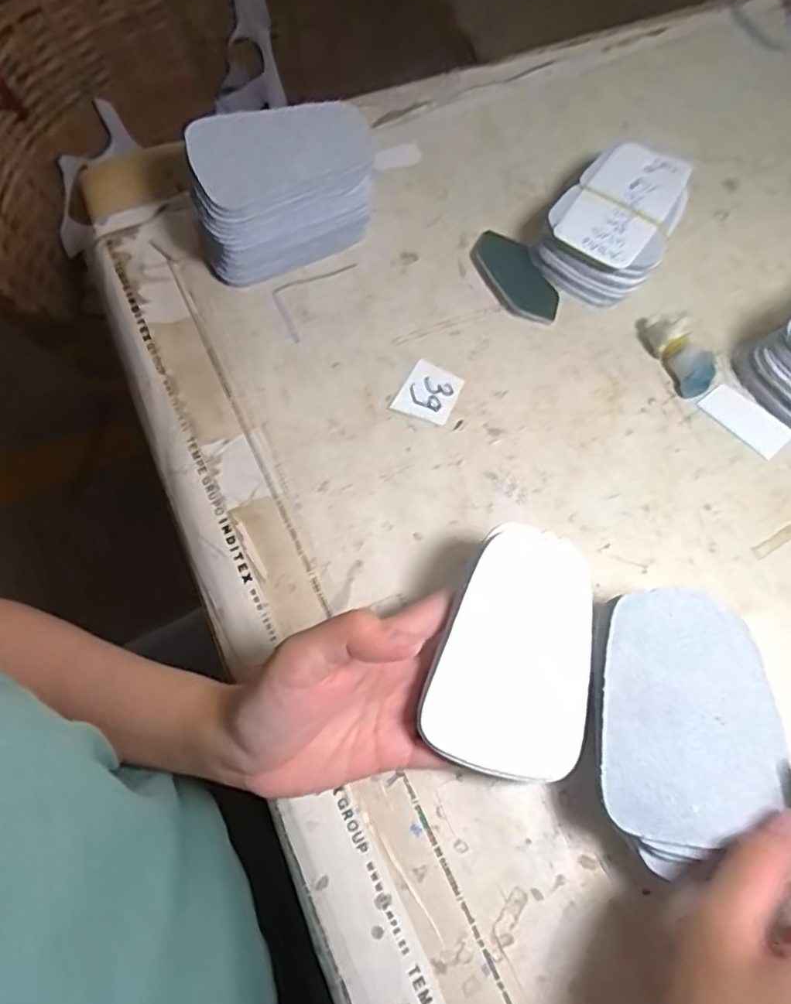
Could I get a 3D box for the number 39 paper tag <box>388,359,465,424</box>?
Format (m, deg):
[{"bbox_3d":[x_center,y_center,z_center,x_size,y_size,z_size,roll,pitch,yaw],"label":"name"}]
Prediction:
[{"bbox_3d":[0.020,-0.067,0.371,0.035,0.004,0.037,21,69,7],"label":"number 39 paper tag"}]

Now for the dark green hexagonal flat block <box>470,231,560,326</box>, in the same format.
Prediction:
[{"bbox_3d":[0.077,-0.145,0.400,0.036,0.004,0.077,-23,70,-10],"label":"dark green hexagonal flat block"}]

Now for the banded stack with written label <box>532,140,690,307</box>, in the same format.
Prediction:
[{"bbox_3d":[0.140,-0.181,0.403,0.074,0.036,0.104,29,70,10],"label":"banded stack with written label"}]

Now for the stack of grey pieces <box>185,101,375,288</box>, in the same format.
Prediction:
[{"bbox_3d":[-0.072,-0.192,0.385,0.110,0.066,0.071,-27,71,-12],"label":"stack of grey pieces"}]

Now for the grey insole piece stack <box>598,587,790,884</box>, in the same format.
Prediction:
[{"bbox_3d":[0.125,0.094,0.267,0.073,0.012,0.111,0,68,-1],"label":"grey insole piece stack"}]

